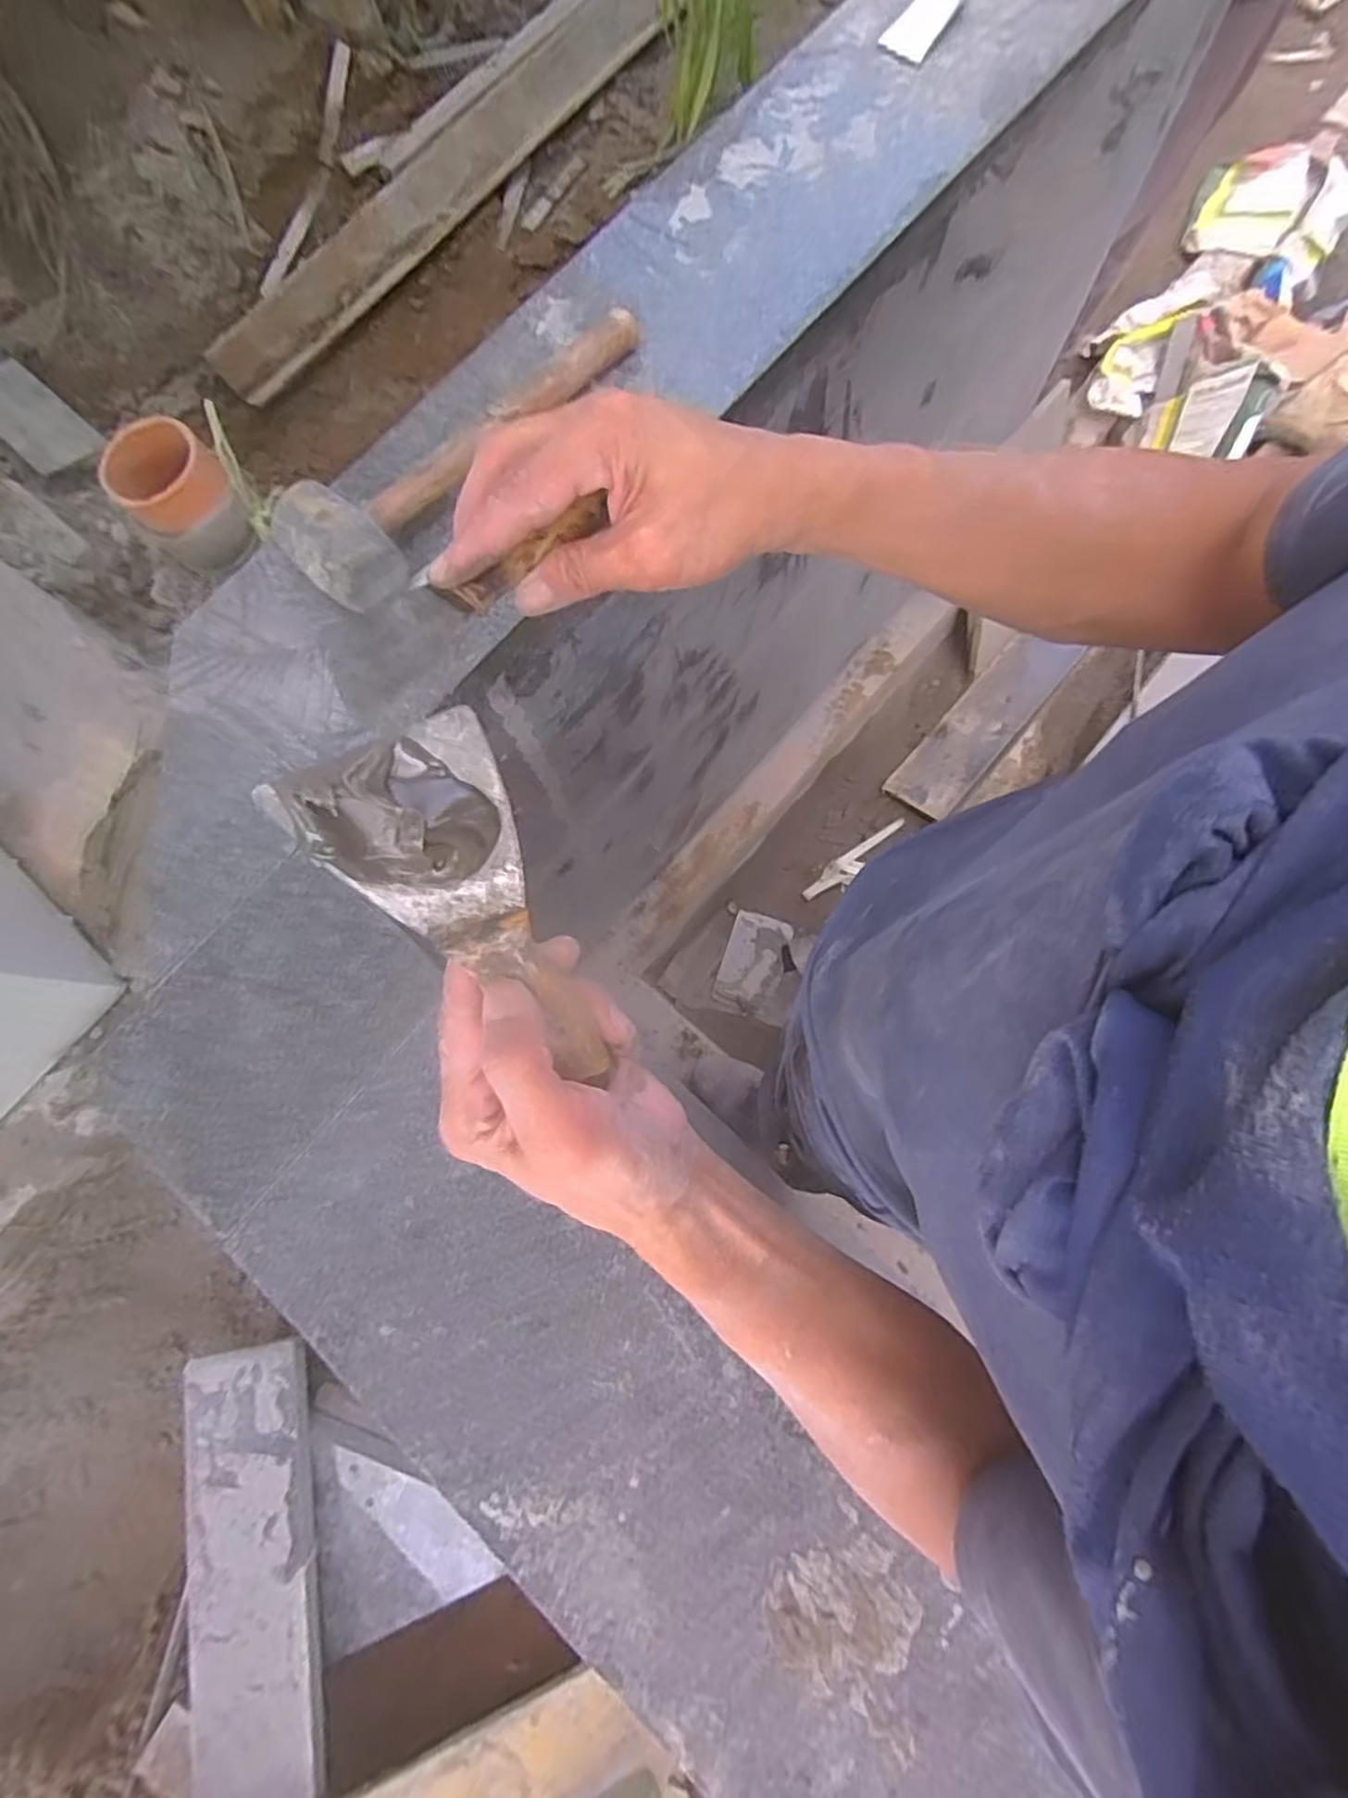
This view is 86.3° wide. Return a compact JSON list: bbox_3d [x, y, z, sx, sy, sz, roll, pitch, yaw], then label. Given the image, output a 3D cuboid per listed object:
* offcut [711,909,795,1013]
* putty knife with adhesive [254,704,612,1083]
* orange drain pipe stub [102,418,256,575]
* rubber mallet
[{"bbox_3d":[0.183,0.143,1.659,0.135,0.020,0.223,18,79,7],"label":"offcut"},{"bbox_3d":[-0.065,0.013,0.260,0.066,0.157,0.028,-31,39,-5],"label":"putty knife with adhesive"},{"bbox_3d":[-0.418,-0.339,0.613,0.086,0.078,0.088,-42,78,-6],"label":"orange drain pipe stub"},{"bbox_3d":[-0.161,-0.370,0.555,0.097,0.051,0.334,36,82,10],"label":"rubber mallet"}]

